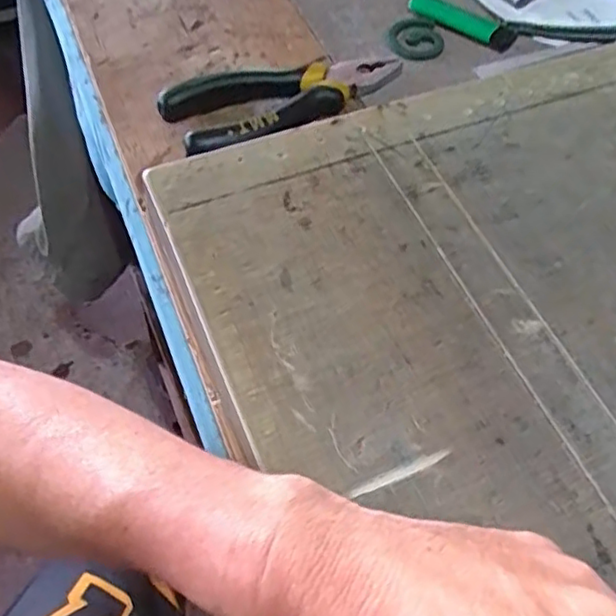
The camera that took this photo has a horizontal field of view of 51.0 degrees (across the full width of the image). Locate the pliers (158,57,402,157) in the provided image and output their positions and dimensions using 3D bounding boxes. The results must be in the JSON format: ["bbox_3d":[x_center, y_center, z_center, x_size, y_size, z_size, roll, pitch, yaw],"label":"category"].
[{"bbox_3d":[-0.009,-0.126,0.401,0.155,0.021,0.063,-16,58,-11],"label":"pliers"}]

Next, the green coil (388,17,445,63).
[{"bbox_3d":[0.076,-0.189,0.455,0.038,0.004,0.048,-3,56,-2],"label":"green coil"}]

